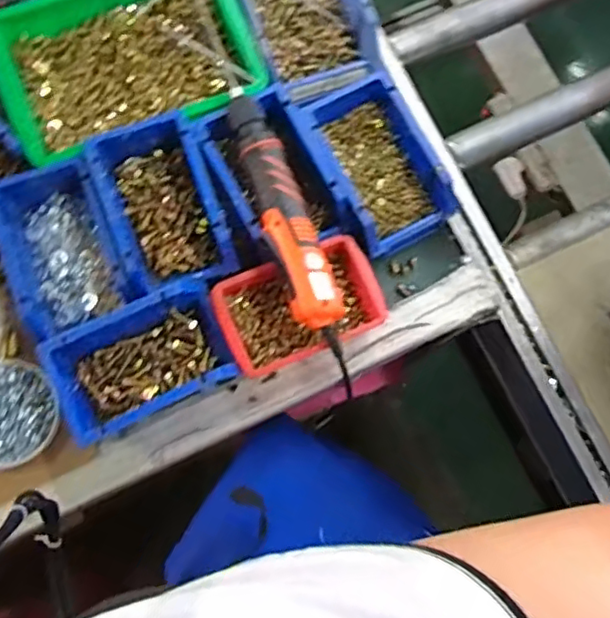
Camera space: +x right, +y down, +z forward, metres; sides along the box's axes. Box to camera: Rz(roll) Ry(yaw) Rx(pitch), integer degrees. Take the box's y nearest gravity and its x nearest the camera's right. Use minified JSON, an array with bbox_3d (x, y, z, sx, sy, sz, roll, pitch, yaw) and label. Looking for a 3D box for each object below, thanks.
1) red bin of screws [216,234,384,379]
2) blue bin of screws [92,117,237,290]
[{"bbox_3d":[-0.005,0.000,0.614,0.152,0.051,0.096,-20,79,-5],"label":"red bin of screws"},{"bbox_3d":[-0.138,-0.098,0.611,0.100,0.061,0.156,-21,79,-6],"label":"blue bin of screws"}]

